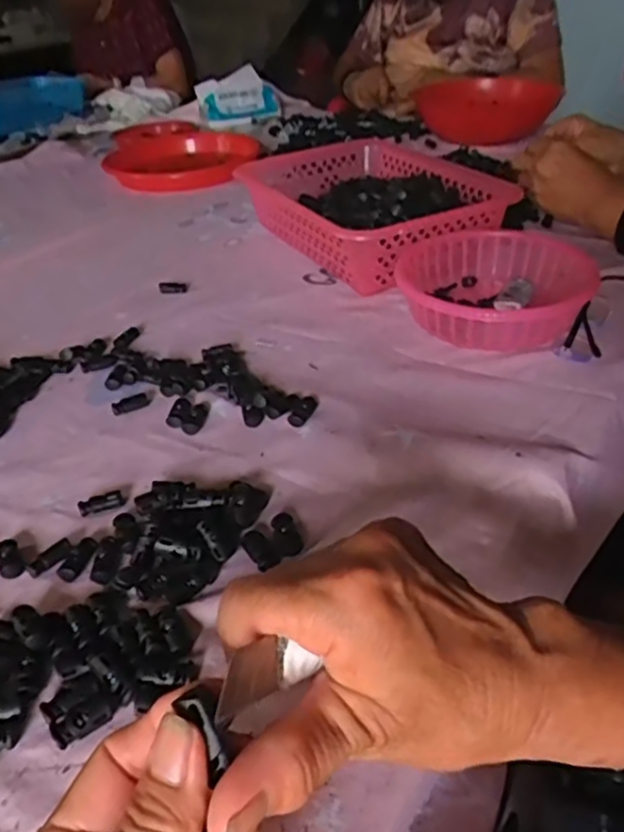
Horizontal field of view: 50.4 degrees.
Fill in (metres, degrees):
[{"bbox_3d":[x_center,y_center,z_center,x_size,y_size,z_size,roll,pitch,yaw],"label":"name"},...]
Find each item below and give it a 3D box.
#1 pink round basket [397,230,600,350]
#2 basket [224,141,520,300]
[{"bbox_3d":[0.159,-0.115,0.608,0.164,0.061,0.175,-1,37,1],"label":"pink round basket"},{"bbox_3d":[0.064,-0.233,0.757,0.212,0.088,0.307,-20,40,-23],"label":"basket"}]

